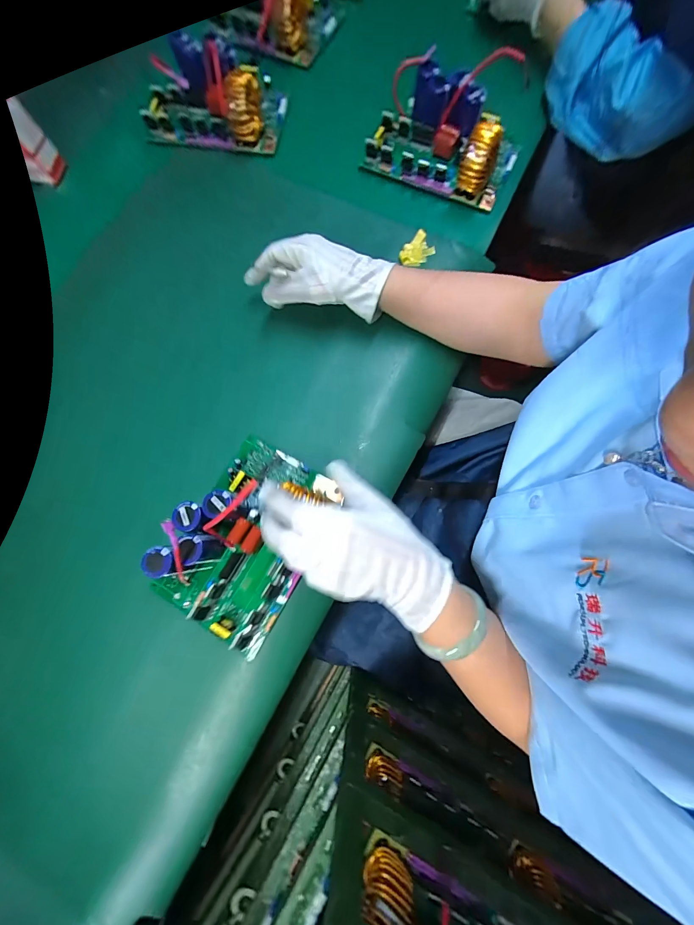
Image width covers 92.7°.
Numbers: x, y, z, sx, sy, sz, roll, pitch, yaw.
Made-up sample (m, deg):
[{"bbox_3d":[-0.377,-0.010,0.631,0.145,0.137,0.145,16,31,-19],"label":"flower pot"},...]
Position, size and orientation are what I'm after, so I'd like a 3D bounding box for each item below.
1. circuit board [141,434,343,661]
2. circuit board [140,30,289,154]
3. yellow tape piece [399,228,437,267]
[{"bbox_3d":[-0.105,0.079,0.337,0.132,0.065,0.197,28,80,7],"label":"circuit board"},{"bbox_3d":[-0.191,-0.518,0.468,0.187,0.064,0.098,4,78,2],"label":"circuit board"},{"bbox_3d":[0.093,-0.285,0.442,0.044,0.016,0.033,-43,80,-7],"label":"yellow tape piece"}]

